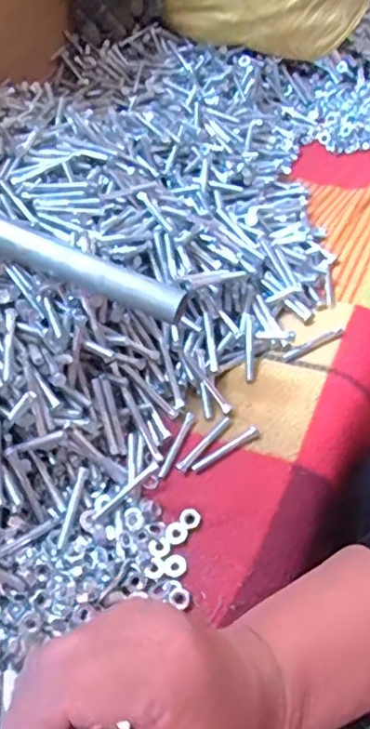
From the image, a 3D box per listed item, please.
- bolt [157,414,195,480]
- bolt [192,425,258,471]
[{"bbox_3d":[-0.007,0.059,0.439,0.007,0.007,0.056,19,54,18],"label":"bolt"},{"bbox_3d":[0.030,0.061,0.432,0.055,0.006,0.008,-28,54,-19],"label":"bolt"}]

